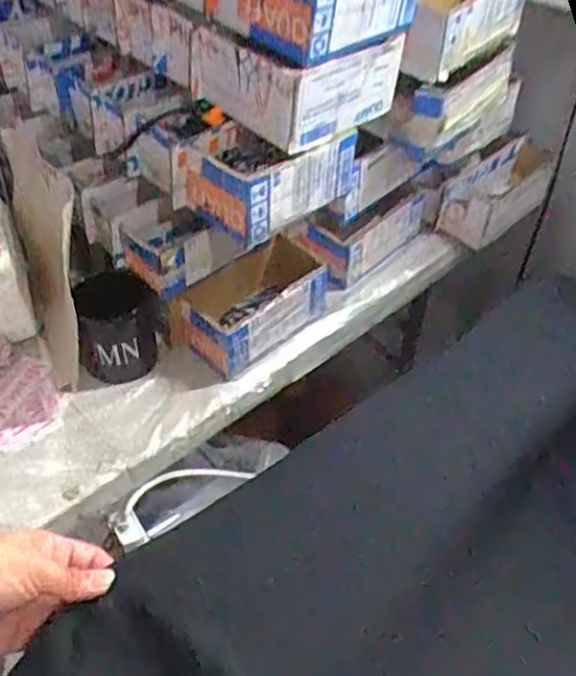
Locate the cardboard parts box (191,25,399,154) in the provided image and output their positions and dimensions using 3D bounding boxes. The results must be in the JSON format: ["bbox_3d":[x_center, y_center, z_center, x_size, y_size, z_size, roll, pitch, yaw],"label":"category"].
[{"bbox_3d":[0.007,-0.266,0.693,0.142,0.081,0.157,36,56,28],"label":"cardboard parts box"}]

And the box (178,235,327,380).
[{"bbox_3d":[-0.036,-0.039,0.793,0.173,0.075,0.086,-35,57,-30],"label":"box"}]

